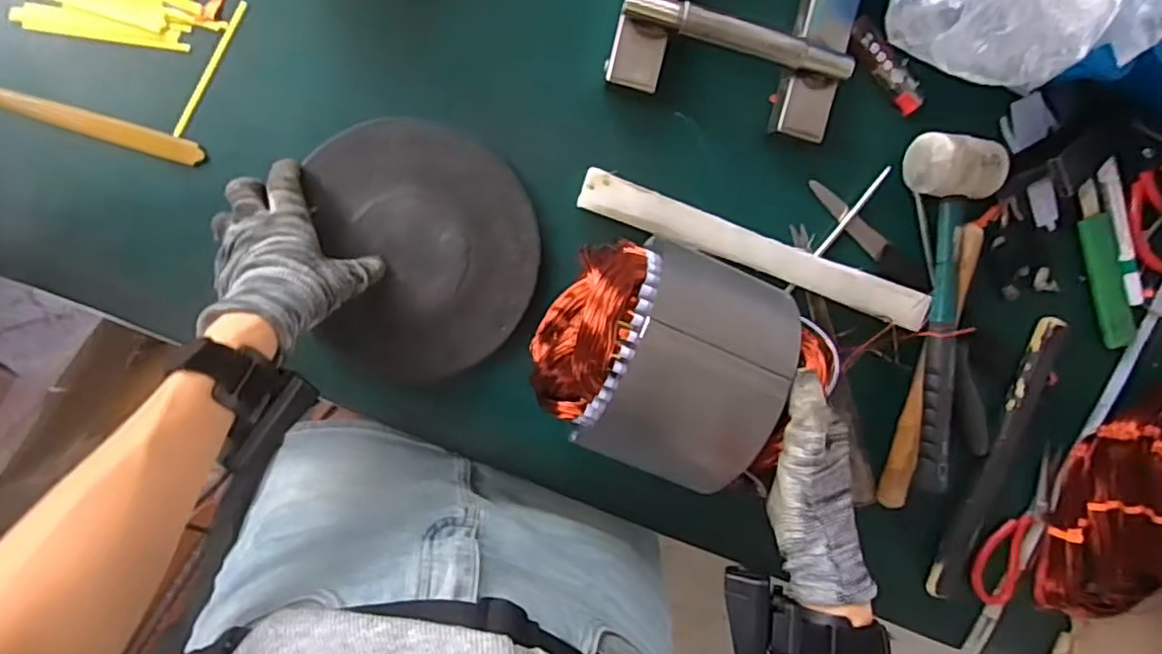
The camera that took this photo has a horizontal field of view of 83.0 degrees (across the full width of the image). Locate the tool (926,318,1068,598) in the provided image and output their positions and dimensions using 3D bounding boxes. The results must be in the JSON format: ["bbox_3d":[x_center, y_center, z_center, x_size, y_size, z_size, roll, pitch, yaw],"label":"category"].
[{"bbox_3d":[0.367,0.120,0.579,0.030,0.009,0.262,21,96,-9],"label":"tool"}]

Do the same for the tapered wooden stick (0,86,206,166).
[{"bbox_3d":[-0.384,-0.155,0.471,0.209,0.014,0.017,16,96,-9],"label":"tapered wooden stick"}]

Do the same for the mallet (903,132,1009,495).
[{"bbox_3d":[0.307,-0.010,0.542,0.071,0.054,0.284,-5,99,-6],"label":"mallet"}]

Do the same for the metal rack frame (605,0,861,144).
[{"bbox_3d":[0.128,-0.260,0.496,0.178,0.041,0.192,13,97,-8],"label":"metal rack frame"}]

